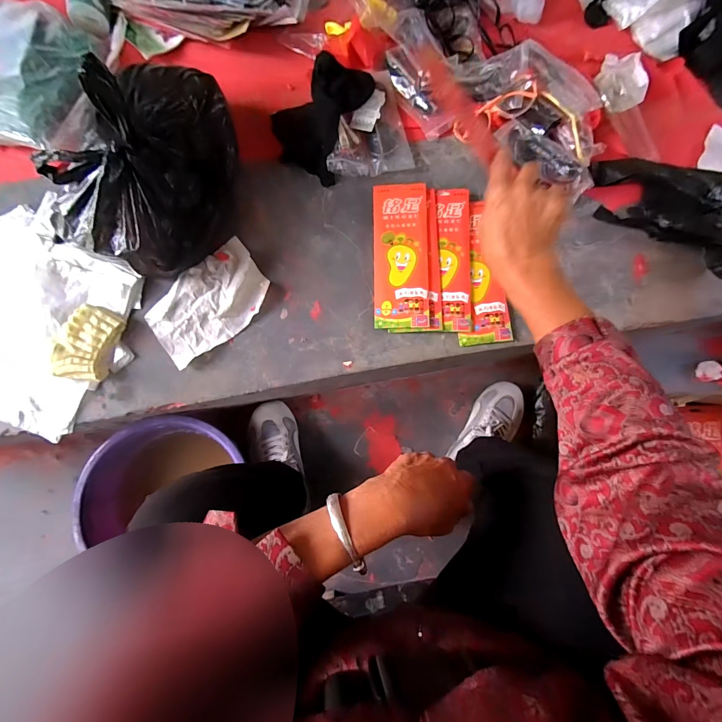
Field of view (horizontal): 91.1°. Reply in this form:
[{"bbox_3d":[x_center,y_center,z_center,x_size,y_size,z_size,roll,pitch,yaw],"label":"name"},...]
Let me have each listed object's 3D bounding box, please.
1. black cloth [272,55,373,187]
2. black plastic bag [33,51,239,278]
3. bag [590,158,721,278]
[{"bbox_3d":[-0.078,-0.420,0.592,0.144,0.058,0.188,23,82,1],"label":"black cloth"},{"bbox_3d":[-0.320,-0.284,0.487,0.234,0.205,0.281,4,82,-2],"label":"black plastic bag"},{"bbox_3d":[0.534,-0.278,0.598,0.278,0.053,0.161,29,82,2],"label":"bag"}]

